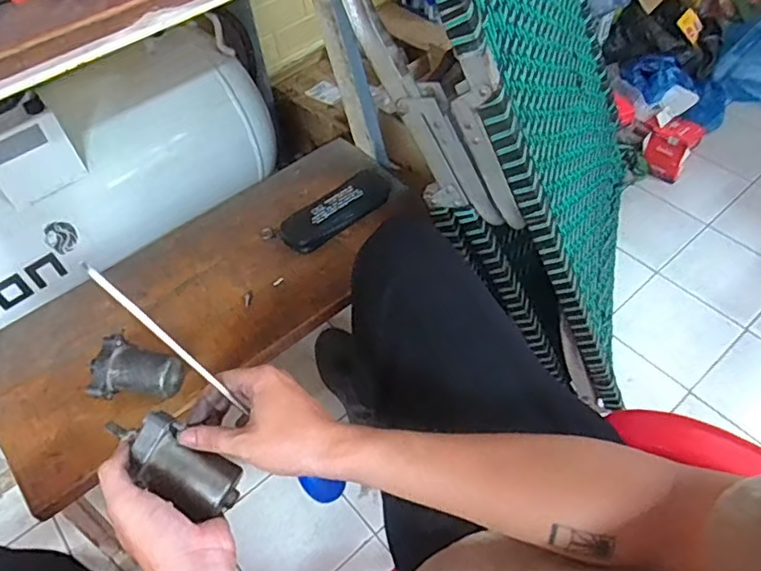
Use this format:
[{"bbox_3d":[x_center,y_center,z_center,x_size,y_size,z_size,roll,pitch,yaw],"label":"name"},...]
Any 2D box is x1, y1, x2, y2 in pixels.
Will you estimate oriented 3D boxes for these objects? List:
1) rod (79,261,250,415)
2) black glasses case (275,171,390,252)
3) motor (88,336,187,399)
[{"bbox_3d":[-0.165,0.042,0.454,0.007,0.164,0.006,-11,36,51],"label":"rod"},{"bbox_3d":[-0.058,-0.110,0.843,0.178,0.030,0.058,-36,58,-22],"label":"black glasses case"},{"bbox_3d":[-0.280,0.102,0.671,0.100,0.055,0.076,13,54,14],"label":"motor"}]

